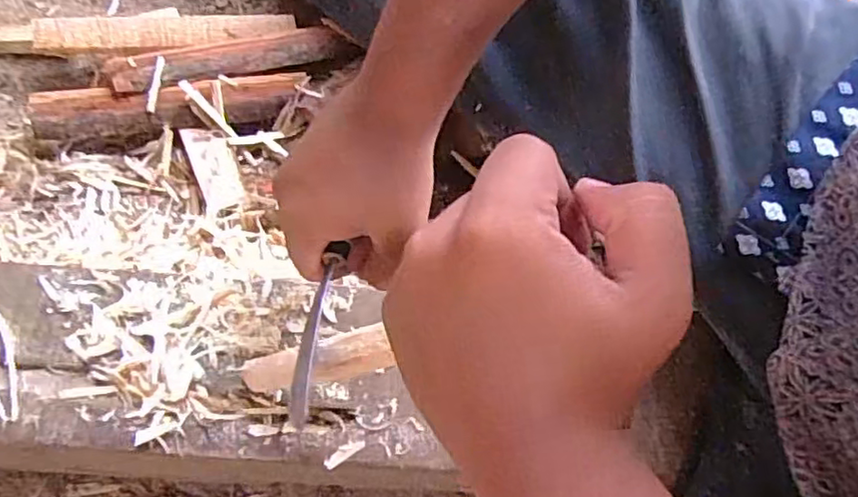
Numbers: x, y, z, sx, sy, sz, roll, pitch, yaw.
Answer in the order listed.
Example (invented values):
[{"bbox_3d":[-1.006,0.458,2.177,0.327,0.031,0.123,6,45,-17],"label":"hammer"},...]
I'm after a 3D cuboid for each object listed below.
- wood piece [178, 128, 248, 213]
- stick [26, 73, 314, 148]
[{"bbox_3d":[-0.194,-0.072,0.590,0.037,0.010,0.088,-20,69,-11],"label":"wood piece"},{"bbox_3d":[-0.234,-0.129,0.593,0.232,0.029,0.048,-11,68,-7],"label":"stick"}]

